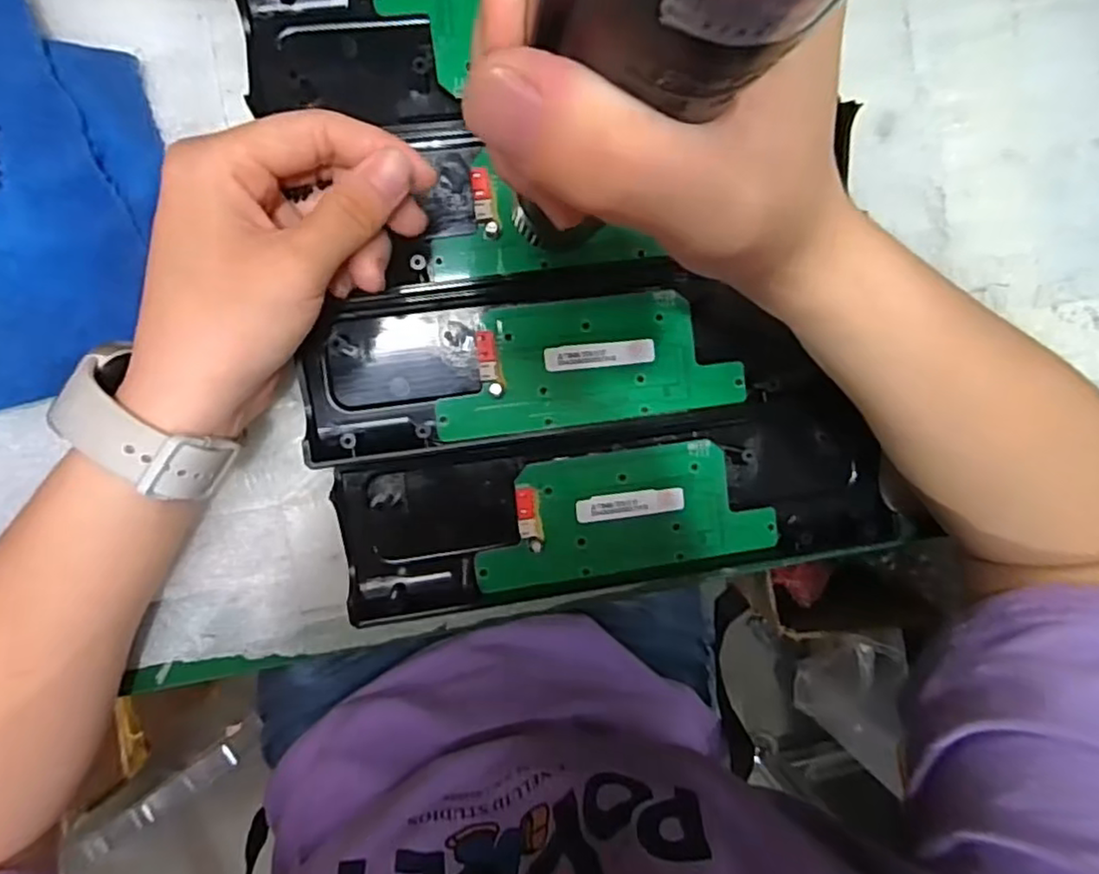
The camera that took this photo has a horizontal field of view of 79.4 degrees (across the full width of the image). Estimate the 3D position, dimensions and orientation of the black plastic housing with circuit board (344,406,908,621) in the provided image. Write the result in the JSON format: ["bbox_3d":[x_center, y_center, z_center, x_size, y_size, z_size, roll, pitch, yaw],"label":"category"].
[{"bbox_3d":[0.034,0.034,0.300,0.245,0.017,0.073,-9,94,-7],"label":"black plastic housing with circuit board"}]

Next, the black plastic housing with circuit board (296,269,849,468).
[{"bbox_3d":[0.007,-0.034,0.293,0.221,0.016,0.071,-6,93,-7],"label":"black plastic housing with circuit board"}]

